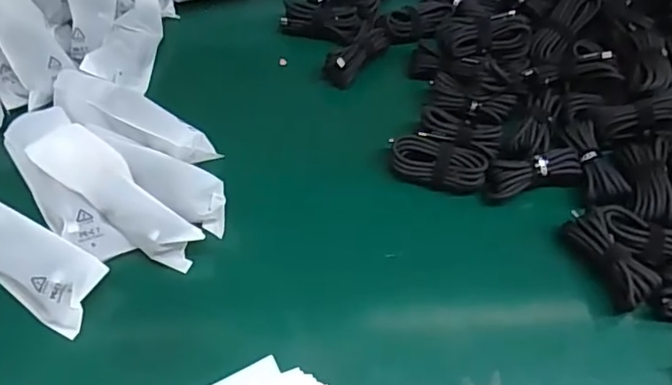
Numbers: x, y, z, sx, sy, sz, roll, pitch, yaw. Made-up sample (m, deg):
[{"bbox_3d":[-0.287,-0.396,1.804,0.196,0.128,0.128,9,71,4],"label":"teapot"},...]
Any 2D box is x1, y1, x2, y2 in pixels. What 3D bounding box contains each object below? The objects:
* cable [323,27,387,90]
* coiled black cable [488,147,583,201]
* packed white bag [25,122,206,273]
[{"bbox_3d":[0.021,-0.135,0.525,0.029,0.029,0.076,32,62,18],"label":"cable"},{"bbox_3d":[0.163,-0.018,0.446,0.078,0.018,0.031,-6,58,-5],"label":"coiled black cable"},{"bbox_3d":[-0.166,-0.002,0.418,0.148,0.032,0.044,33,62,18],"label":"packed white bag"}]

